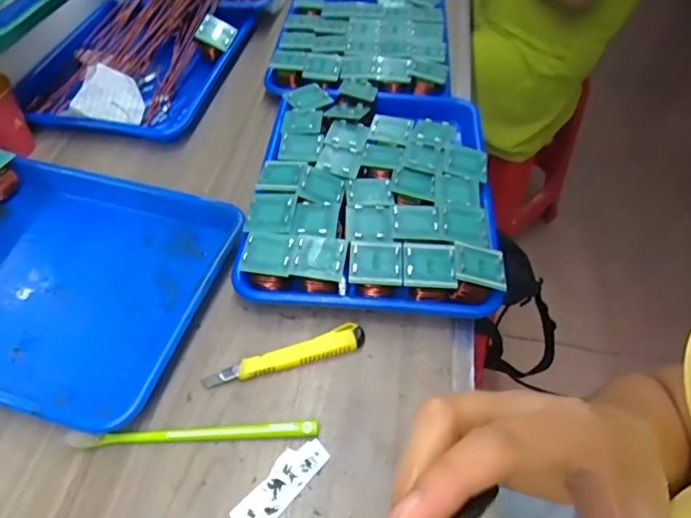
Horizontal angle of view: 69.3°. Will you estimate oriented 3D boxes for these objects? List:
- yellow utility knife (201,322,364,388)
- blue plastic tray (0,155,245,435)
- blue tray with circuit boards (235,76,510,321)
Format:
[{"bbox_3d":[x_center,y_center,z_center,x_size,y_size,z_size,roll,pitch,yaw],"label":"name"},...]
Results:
[{"bbox_3d":[-0.051,0.084,0.427,0.136,0.011,0.021,-15,52,-11],"label":"yellow utility knife"},{"bbox_3d":[-0.263,0.015,0.468,0.276,0.042,0.245,11,51,11],"label":"blue plastic tray"},{"bbox_3d":[0.031,-0.085,0.537,0.240,0.050,0.328,3,50,4],"label":"blue tray with circuit boards"}]

